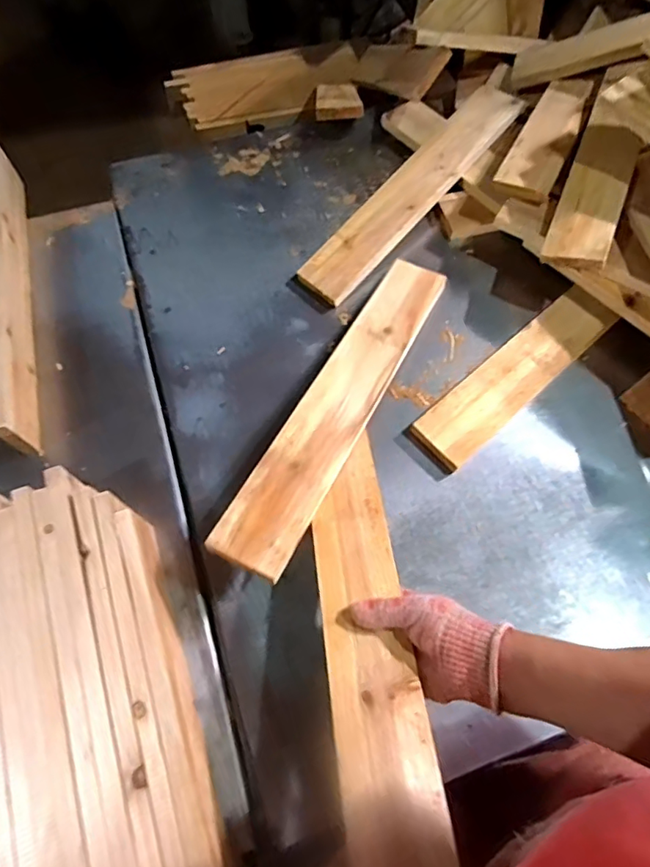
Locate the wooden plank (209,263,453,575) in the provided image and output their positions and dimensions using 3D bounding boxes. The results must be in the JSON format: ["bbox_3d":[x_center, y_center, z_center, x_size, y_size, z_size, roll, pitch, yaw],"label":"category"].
[{"bbox_3d":[0.029,-0.056,0.649,0.085,0.018,0.514,27,58,8],"label":"wooden plank"}]

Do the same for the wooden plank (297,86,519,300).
[{"bbox_3d":[0.146,-0.400,0.839,0.091,0.017,0.508,38,76,15],"label":"wooden plank"}]

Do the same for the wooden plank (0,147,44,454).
[{"bbox_3d":[-0.450,-0.212,0.746,0.025,0.088,0.515,-14,66,-7],"label":"wooden plank"}]

